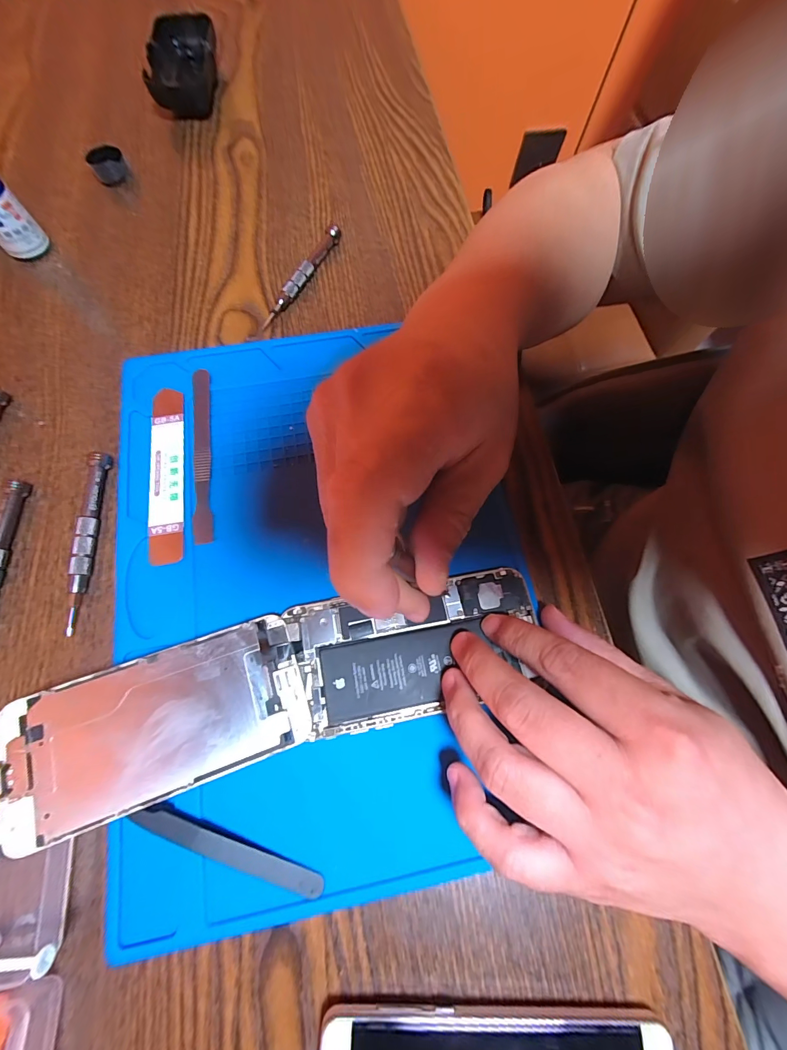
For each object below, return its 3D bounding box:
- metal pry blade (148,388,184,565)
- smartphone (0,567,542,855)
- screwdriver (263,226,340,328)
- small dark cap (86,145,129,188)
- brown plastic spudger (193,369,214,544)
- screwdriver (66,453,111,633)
[{"bbox_3d":[-0.139,-0.033,0.234,0.021,0.004,0.116,-9,72,-4],"label":"metal pry blade"},{"bbox_3d":[-0.051,0.077,0.193,0.258,0.011,0.065,-15,73,-10],"label":"smartphone"},{"bbox_3d":[-0.069,-0.186,0.284,0.011,0.012,0.099,26,73,7],"label":"screwdriver"},{"bbox_3d":[-0.235,-0.297,0.314,0.027,0.017,0.024,-29,75,-10],"label":"small dark cap"},{"bbox_3d":[-0.120,-0.047,0.239,0.011,0.004,0.120,-10,72,-4],"label":"brown plastic spudger"},{"bbox_3d":[-0.177,0.007,0.219,0.013,0.011,0.105,-5,72,-3],"label":"screwdriver"}]

